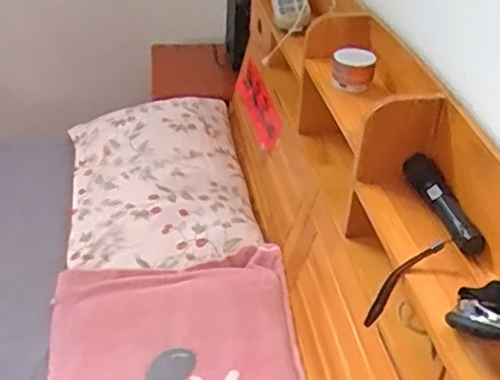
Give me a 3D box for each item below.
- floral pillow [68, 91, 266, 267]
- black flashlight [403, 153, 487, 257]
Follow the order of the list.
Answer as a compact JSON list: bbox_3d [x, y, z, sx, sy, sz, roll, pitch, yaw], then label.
[{"bbox_3d":[-0.212,-0.040,1.466,0.397,0.110,0.632,-4,35,-11],"label":"floral pillow"},{"bbox_3d":[0.252,0.014,0.811,0.034,0.040,0.182,-6,36,-13],"label":"black flashlight"}]

